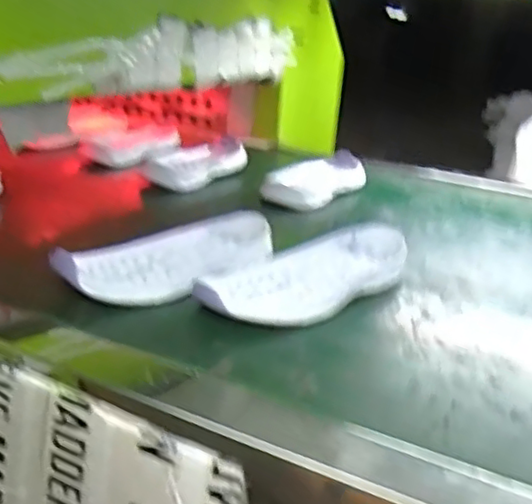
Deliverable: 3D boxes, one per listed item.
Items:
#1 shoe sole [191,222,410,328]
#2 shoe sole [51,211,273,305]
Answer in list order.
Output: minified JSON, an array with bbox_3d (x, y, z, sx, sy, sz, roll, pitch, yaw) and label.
[{"bbox_3d":[0.035,0.015,0.551,0.094,0.032,0.209,22,27,39],"label":"shoe sole"},{"bbox_3d":[-0.081,0.000,0.568,0.103,0.031,0.216,21,27,38],"label":"shoe sole"}]

